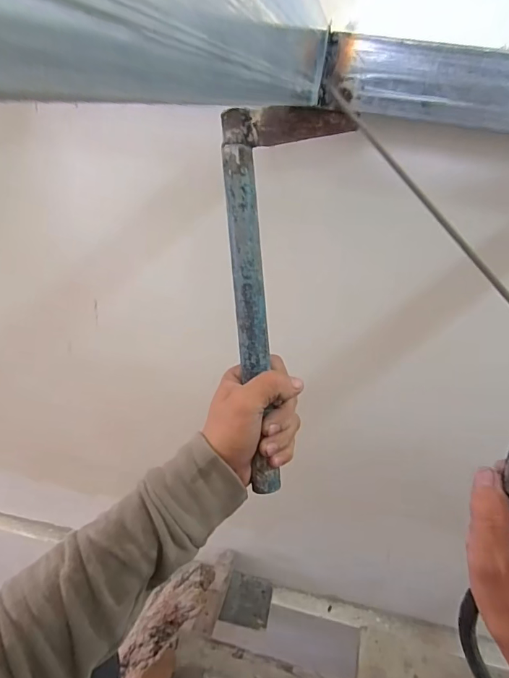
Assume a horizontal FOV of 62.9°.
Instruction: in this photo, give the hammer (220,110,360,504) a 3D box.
[{"bbox_3d":[0.018,-0.029,0.357,0.099,0.325,0.023,3,3,-9],"label":"hammer"}]

